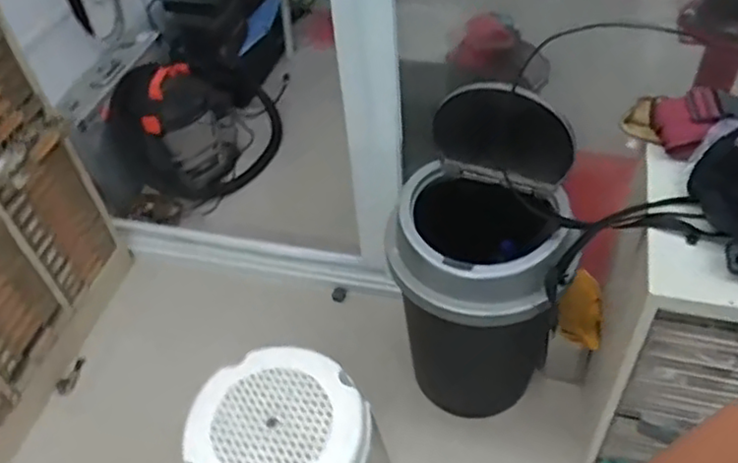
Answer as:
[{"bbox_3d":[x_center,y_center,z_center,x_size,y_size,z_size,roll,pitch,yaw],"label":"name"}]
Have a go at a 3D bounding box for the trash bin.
[{"bbox_3d":[0.242,0.090,1.421,0.322,0.821,0.341,20,53,19],"label":"trash bin"}]

